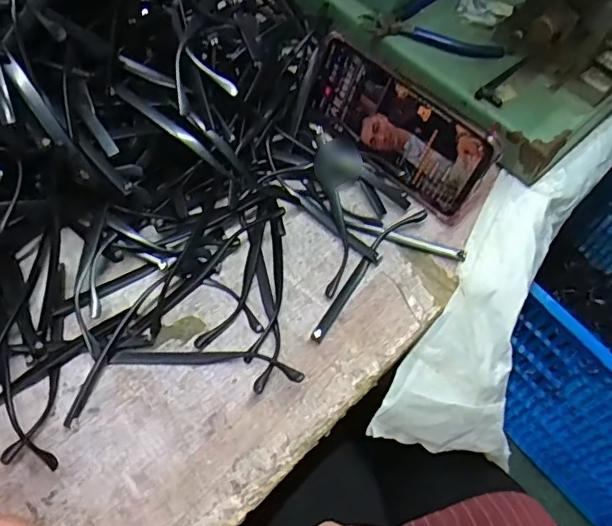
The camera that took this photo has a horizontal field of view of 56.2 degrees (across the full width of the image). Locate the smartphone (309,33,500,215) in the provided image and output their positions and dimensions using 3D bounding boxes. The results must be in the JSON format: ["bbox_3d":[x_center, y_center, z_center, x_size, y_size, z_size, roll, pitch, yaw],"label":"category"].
[{"bbox_3d":[0.068,-0.107,0.448,0.159,0.072,0.006,41,45,16],"label":"smartphone"}]

